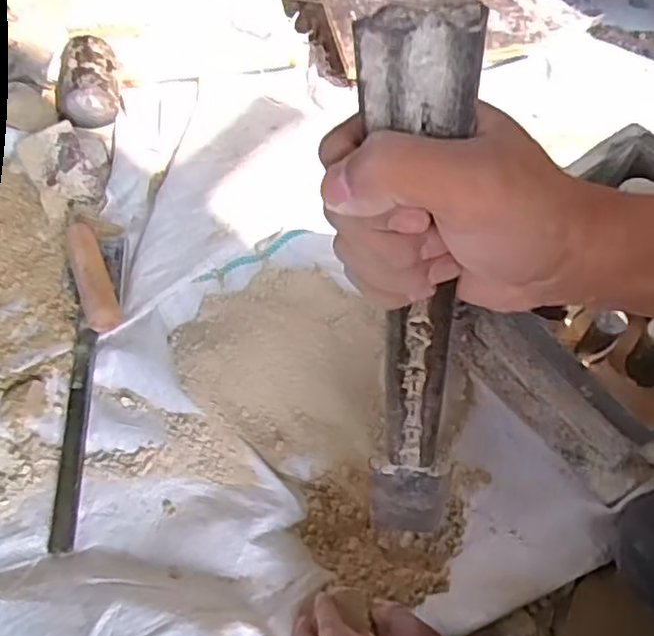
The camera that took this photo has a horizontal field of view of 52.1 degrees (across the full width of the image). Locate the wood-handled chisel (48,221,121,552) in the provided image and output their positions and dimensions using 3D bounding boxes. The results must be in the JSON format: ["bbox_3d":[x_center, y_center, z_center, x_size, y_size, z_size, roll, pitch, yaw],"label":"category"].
[{"bbox_3d":[-0.228,0.051,0.639,0.058,0.033,0.316,-5,64,-1],"label":"wood-handled chisel"}]

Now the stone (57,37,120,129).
[{"bbox_3d":[-0.286,-0.281,0.795,0.074,0.055,0.087,-8,65,-2],"label":"stone"}]

